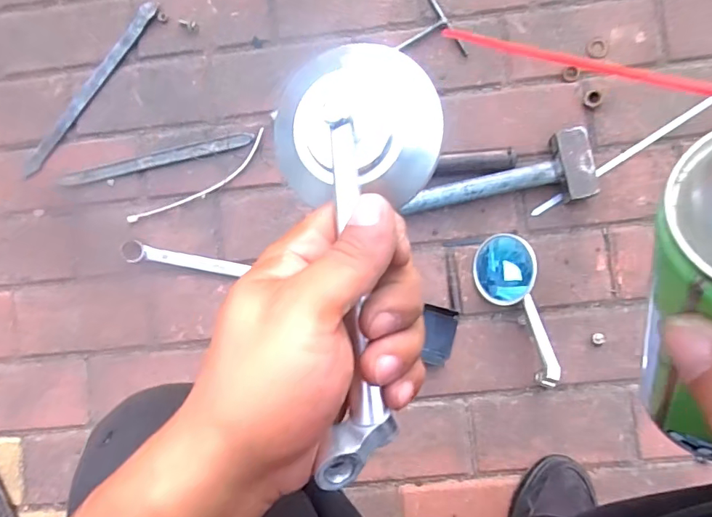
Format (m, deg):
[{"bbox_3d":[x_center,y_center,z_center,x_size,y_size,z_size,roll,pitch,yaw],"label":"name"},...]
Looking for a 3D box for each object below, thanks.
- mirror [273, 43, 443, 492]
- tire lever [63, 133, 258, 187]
[{"bbox_3d":[0.001,-0.008,0.208,0.066,0.043,0.198,1,80,8],"label":"mirror"},{"bbox_3d":[-0.270,-0.135,0.646,0.265,0.006,0.022,-11,85,7],"label":"tire lever"}]

